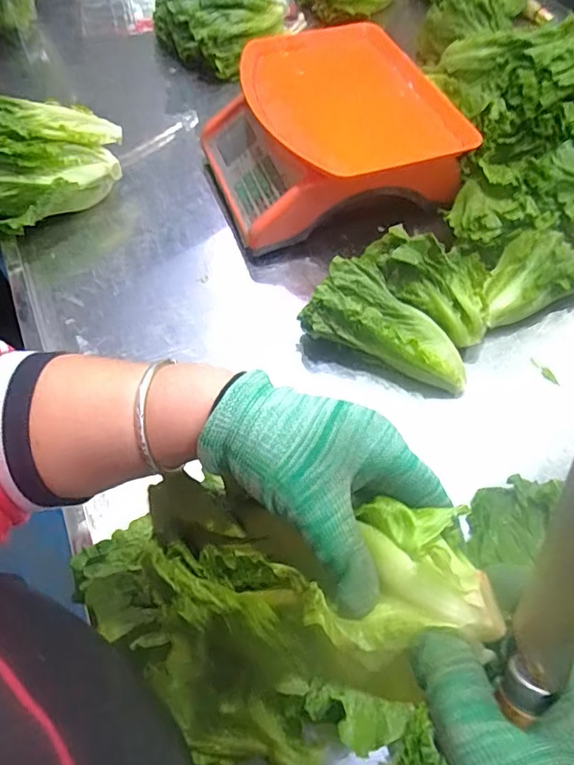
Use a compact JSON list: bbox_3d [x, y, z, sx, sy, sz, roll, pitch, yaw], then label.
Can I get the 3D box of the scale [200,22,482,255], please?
[{"bbox_3d":[0.040,-0.332,0.697,0.277,0.117,0.283,-15,59,-10],"label":"scale"}]

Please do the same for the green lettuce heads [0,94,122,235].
[{"bbox_3d":[-0.315,-0.270,0.655,0.121,0.134,0.215,40,65,21],"label":"green lettuce heads"}]

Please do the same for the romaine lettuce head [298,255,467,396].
[{"bbox_3d":[0.117,-0.070,0.576,0.183,0.077,0.110,20,60,11],"label":"romaine lettuce head"}]

